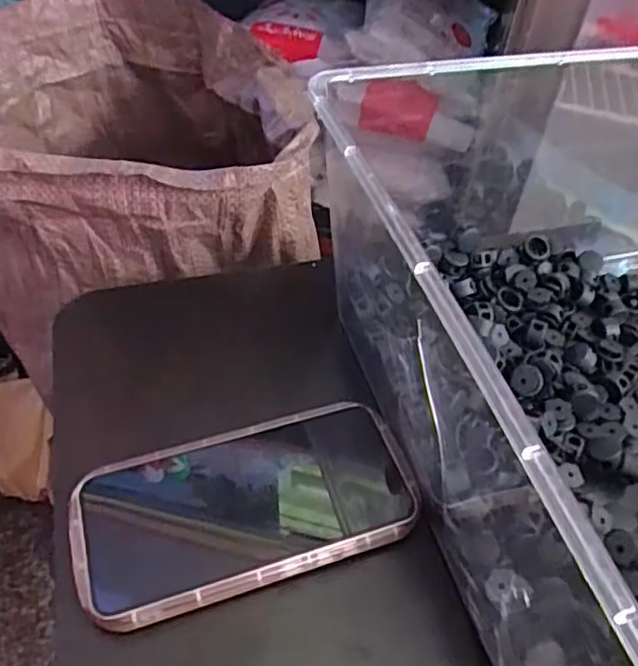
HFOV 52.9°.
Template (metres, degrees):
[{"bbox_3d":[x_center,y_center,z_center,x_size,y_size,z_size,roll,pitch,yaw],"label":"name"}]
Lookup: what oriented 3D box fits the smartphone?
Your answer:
[{"bbox_3d":[-0.034,0.084,0.310,0.157,0.017,0.077,-14,48,-16],"label":"smartphone"}]

